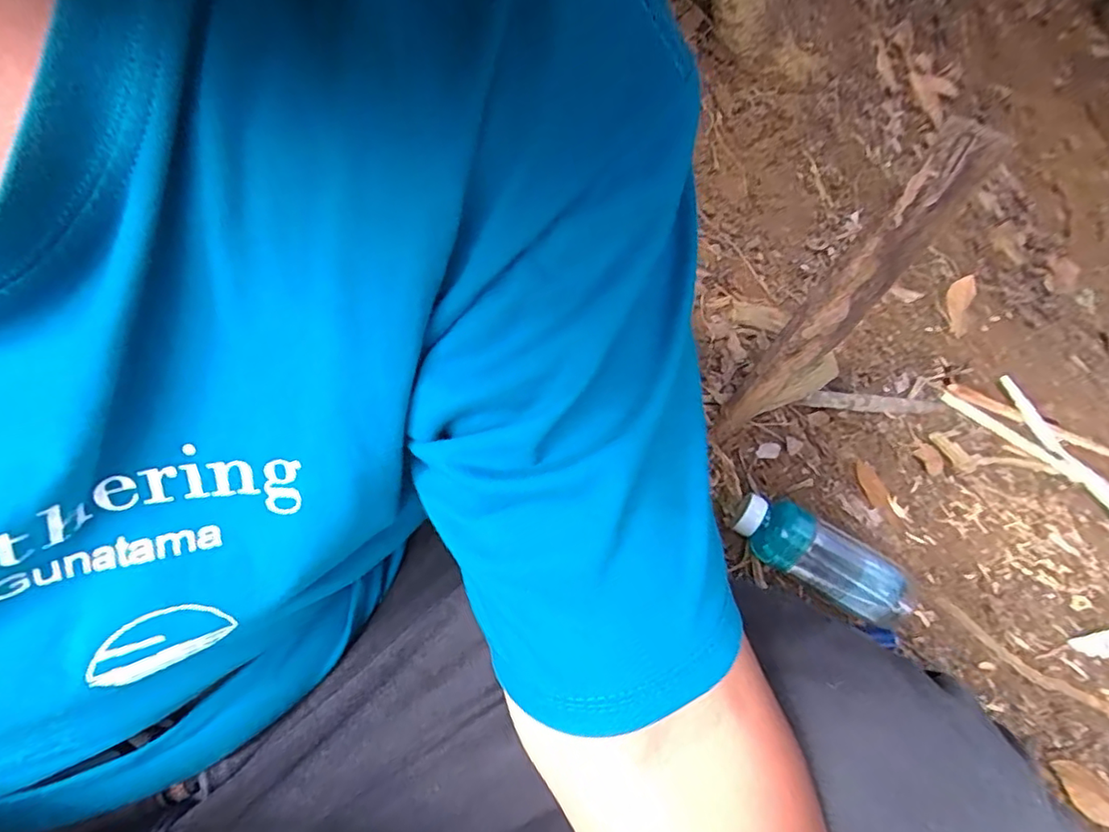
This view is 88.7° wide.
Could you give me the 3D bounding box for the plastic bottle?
[{"bbox_3d":[0.304,0.159,0.626,0.188,0.054,0.057,32,48,7],"label":"plastic bottle"}]

